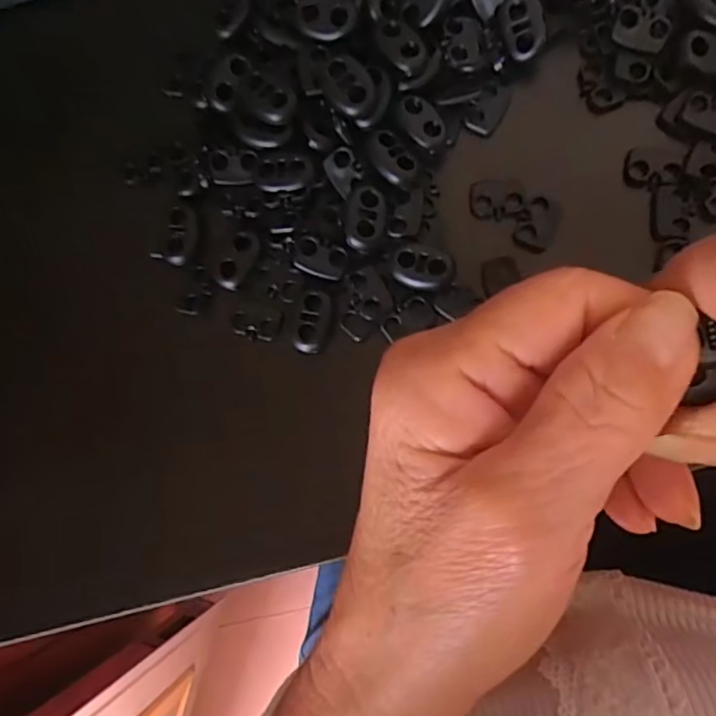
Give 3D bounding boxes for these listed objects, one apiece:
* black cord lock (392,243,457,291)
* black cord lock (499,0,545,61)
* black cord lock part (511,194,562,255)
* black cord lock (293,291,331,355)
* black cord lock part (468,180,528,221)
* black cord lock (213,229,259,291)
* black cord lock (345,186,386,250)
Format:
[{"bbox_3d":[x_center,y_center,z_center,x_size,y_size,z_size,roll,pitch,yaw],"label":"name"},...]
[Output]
[{"bbox_3d":[0.021,-0.029,0.199,0.020,0.006,0.014,21,86,10],"label":"black cord lock"},{"bbox_3d":[0.054,-0.112,0.201,0.012,0.008,0.020,-19,81,5],"label":"black cord lock"},{"bbox_3d":[0.059,-0.045,0.200,0.013,0.004,0.019,27,87,10],"label":"black cord lock part"},{"bbox_3d":[-0.015,-0.012,0.203,0.010,0.006,0.021,12,85,9],"label":"black cord lock"},{"bbox_3d":[0.047,-0.053,0.203,0.019,0.004,0.013,0,83,8],"label":"black cord lock part"},{"bbox_3d":[-0.042,-0.034,0.208,0.010,0.004,0.020,31,88,10],"label":"black cord lock"},{"bbox_3d":[0.002,-0.046,0.199,0.013,0.005,0.020,3,91,-16],"label":"black cord lock"}]

